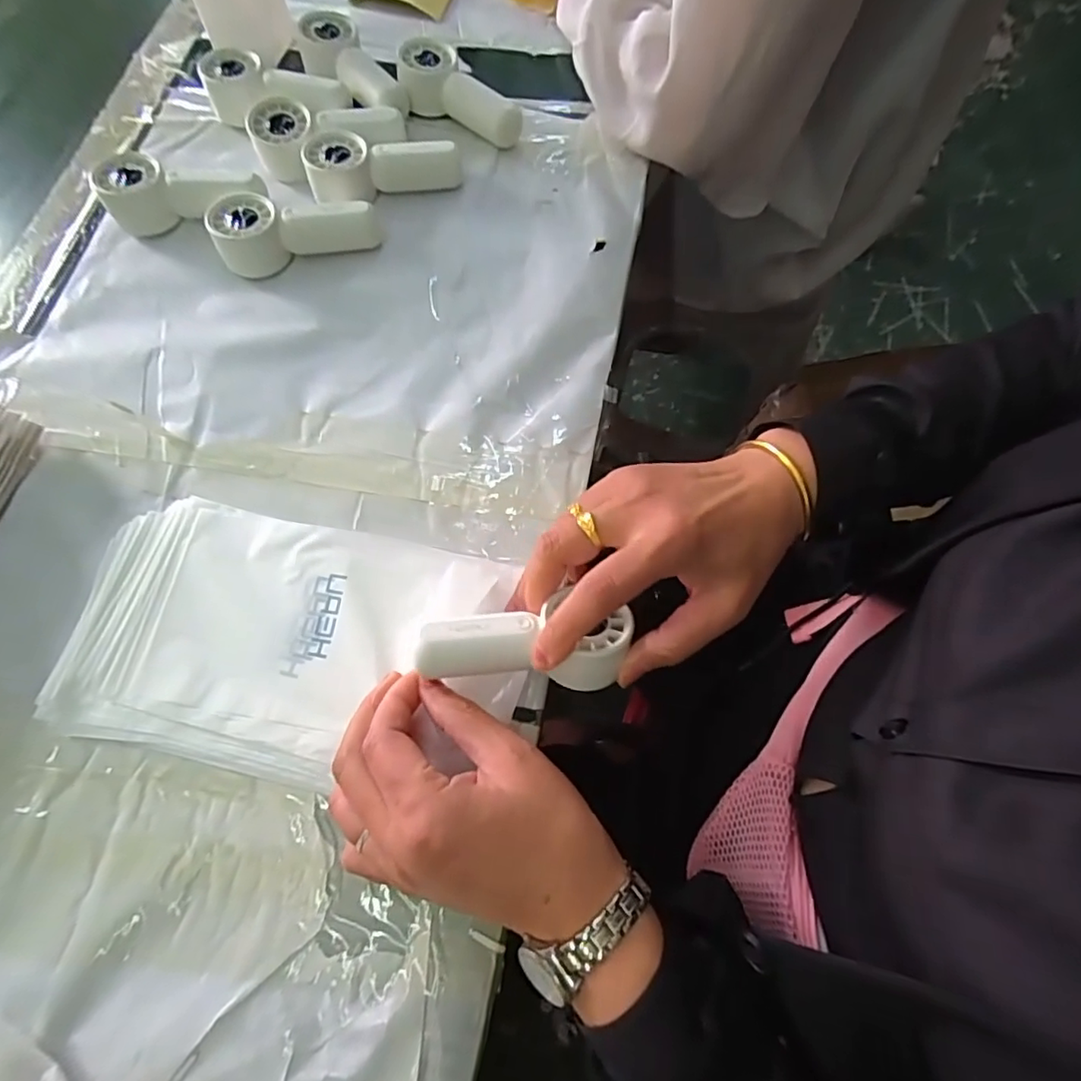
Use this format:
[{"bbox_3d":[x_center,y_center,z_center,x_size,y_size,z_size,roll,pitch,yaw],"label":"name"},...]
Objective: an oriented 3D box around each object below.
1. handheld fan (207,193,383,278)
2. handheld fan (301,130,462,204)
[{"bbox_3d":[-0.172,-0.223,0.413,0.107,0.032,0.043,-16,71,-7],"label":"handheld fan"},{"bbox_3d":[-0.117,-0.281,0.436,0.109,0.031,0.048,-16,71,-7],"label":"handheld fan"}]

